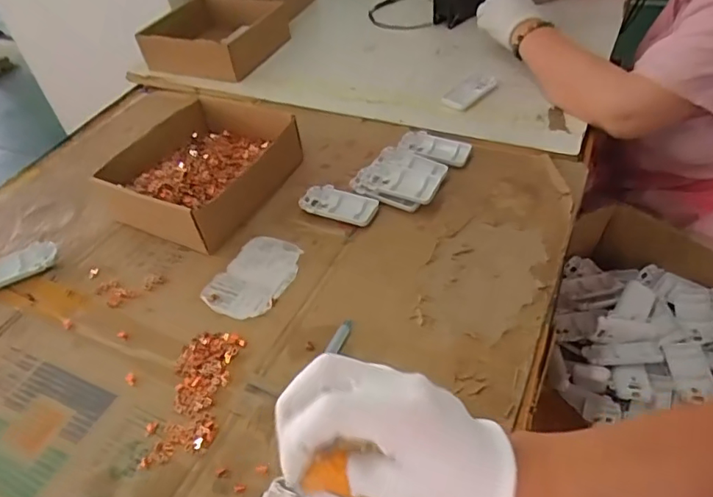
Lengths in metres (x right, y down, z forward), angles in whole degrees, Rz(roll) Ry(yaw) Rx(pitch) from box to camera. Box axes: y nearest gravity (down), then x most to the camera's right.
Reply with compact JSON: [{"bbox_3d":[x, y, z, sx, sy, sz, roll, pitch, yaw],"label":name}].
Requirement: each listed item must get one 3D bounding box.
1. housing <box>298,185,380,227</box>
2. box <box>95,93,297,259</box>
[{"bbox_3d":[-0.021,-0.054,0.672,0.097,0.016,0.048,18,52,21],"label":"housing"},{"bbox_3d":[-0.200,-0.116,0.723,0.197,0.060,0.241,21,53,23],"label":"box"}]

